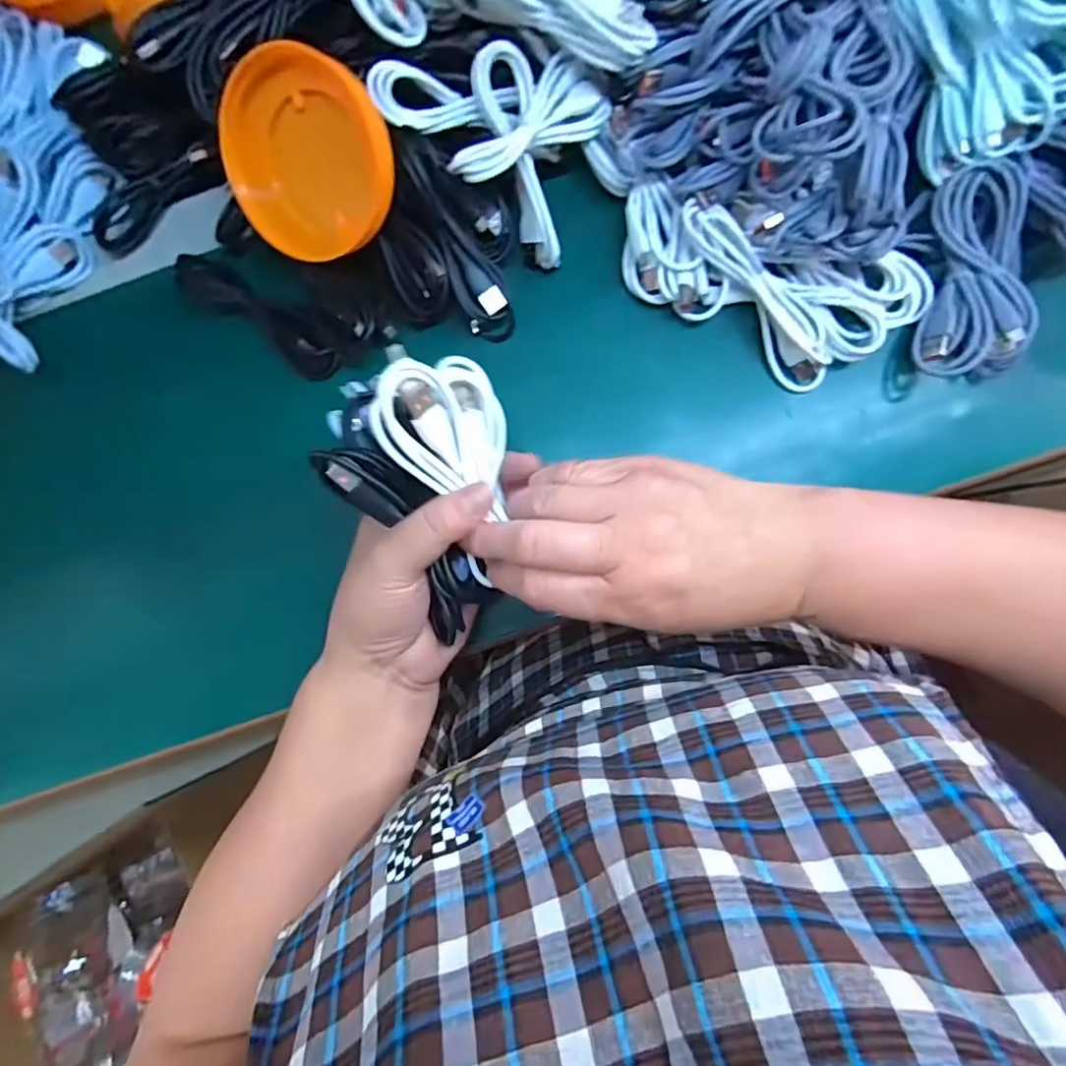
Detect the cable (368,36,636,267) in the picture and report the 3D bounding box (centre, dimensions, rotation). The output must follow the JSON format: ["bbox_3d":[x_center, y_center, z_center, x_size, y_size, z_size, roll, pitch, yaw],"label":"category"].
[{"bbox_3d":[-0.009,-0.230,0.327,0.123,0.049,0.097,43,90,5],"label":"cable"}]

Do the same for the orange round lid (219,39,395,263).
[{"bbox_3d":[-0.123,-0.206,0.319,0.098,0.022,0.093,9,118,17],"label":"orange round lid"}]

